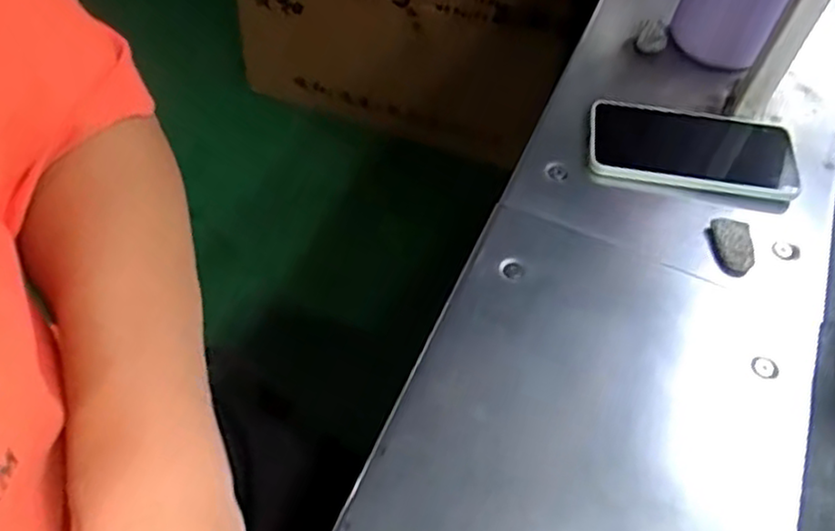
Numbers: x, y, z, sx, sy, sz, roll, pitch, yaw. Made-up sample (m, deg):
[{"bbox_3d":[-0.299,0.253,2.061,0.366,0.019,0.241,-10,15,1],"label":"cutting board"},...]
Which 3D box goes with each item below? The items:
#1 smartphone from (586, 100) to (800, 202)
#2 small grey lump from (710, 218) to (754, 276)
[{"bbox_3d":[0.216,-0.092,0.566,0.161,0.011,0.075,8,58,1],"label":"smartphone"},{"bbox_3d":[0.225,-0.015,0.517,0.027,0.015,0.044,10,50,4],"label":"small grey lump"}]

